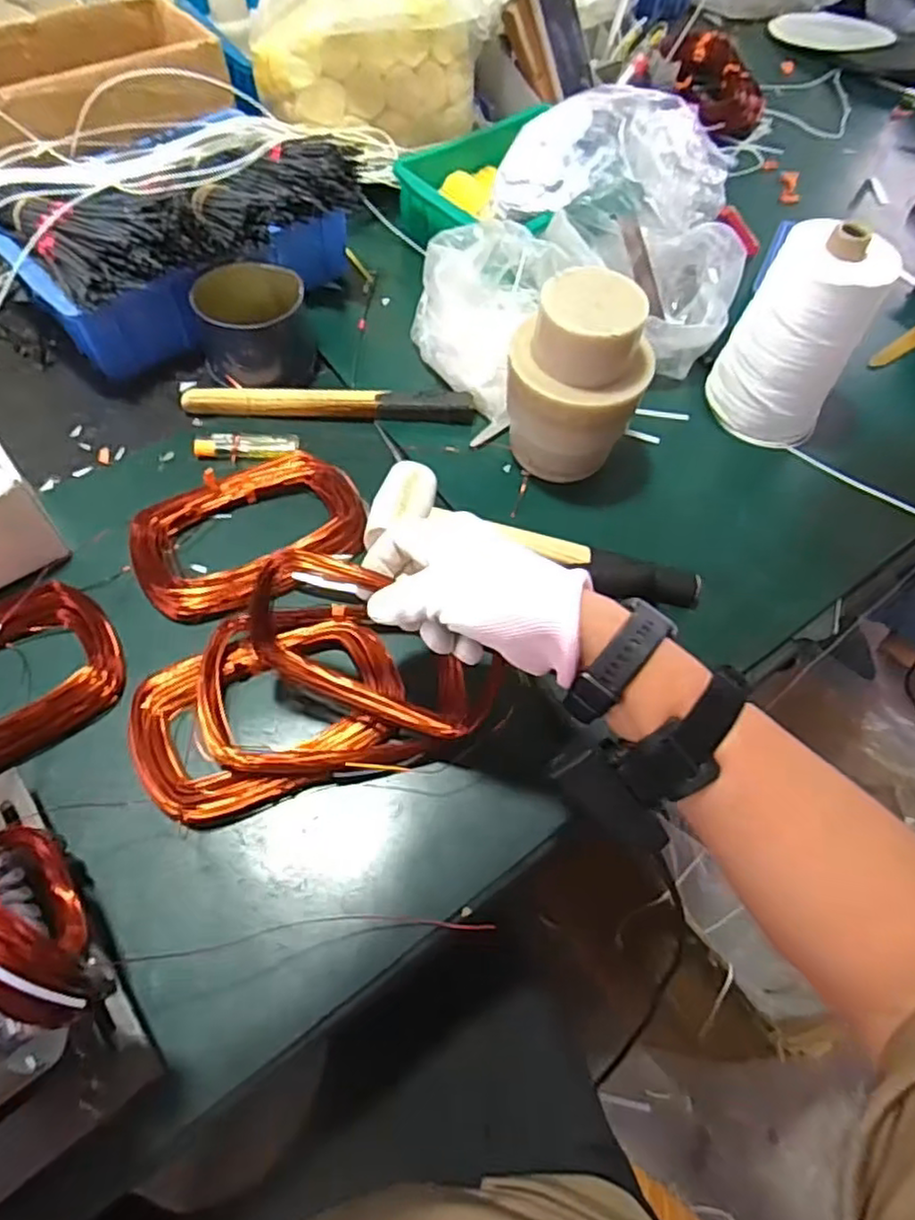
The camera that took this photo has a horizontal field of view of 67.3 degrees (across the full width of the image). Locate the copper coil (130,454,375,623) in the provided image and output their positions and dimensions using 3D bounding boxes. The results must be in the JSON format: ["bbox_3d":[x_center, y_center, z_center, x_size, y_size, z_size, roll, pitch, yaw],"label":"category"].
[{"bbox_3d":[-0.163,-0.060,0.541,0.173,0.024,0.113,-26,65,-19],"label":"copper coil"}]

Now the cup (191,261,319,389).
[{"bbox_3d":[-0.182,-0.254,0.625,0.097,0.076,0.098,2,60,-4],"label":"cup"}]

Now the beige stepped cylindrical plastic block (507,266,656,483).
[{"bbox_3d":[0.092,-0.180,0.555,0.103,0.151,0.094,-12,62,-12],"label":"beige stepped cylindrical plastic block"}]

